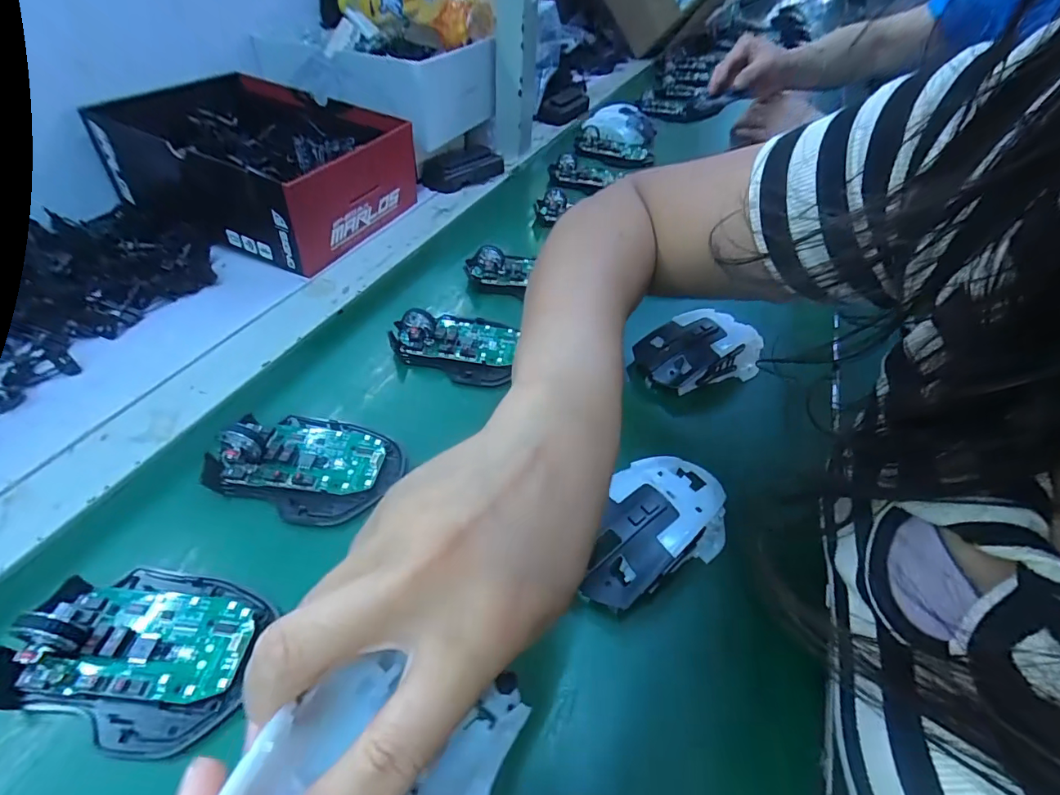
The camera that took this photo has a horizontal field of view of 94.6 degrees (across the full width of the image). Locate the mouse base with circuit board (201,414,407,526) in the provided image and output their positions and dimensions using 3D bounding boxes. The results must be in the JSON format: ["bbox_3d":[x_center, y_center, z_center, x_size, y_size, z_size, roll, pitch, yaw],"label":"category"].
[{"bbox_3d":[-0.139,0.039,0.306,0.107,0.022,0.072,14,46,11],"label":"mouse base with circuit board"}]

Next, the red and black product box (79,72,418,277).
[{"bbox_3d":[-0.281,-0.250,0.527,0.256,0.094,0.205,17,47,13],"label":"red and black product box"}]

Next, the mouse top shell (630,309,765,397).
[{"bbox_3d":[0.127,-0.035,0.381,0.084,0.048,0.057,-16,48,-18],"label":"mouse top shell"}]

